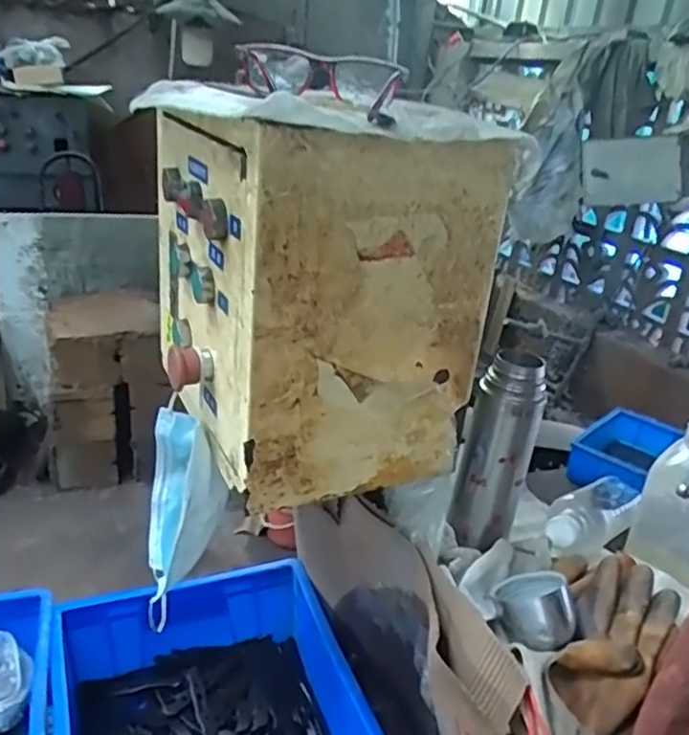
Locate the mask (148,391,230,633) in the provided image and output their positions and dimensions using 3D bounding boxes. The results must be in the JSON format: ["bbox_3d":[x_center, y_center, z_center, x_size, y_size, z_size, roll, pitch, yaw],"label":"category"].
[{"bbox_3d":[-0.141,0.125,0.601,0.065,0.156,0.085,-1,24,-15],"label":"mask"}]

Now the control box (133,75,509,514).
[{"bbox_3d":[-0.034,-0.069,0.577,0.210,0.283,0.250,-8,27,-30],"label":"control box"}]

